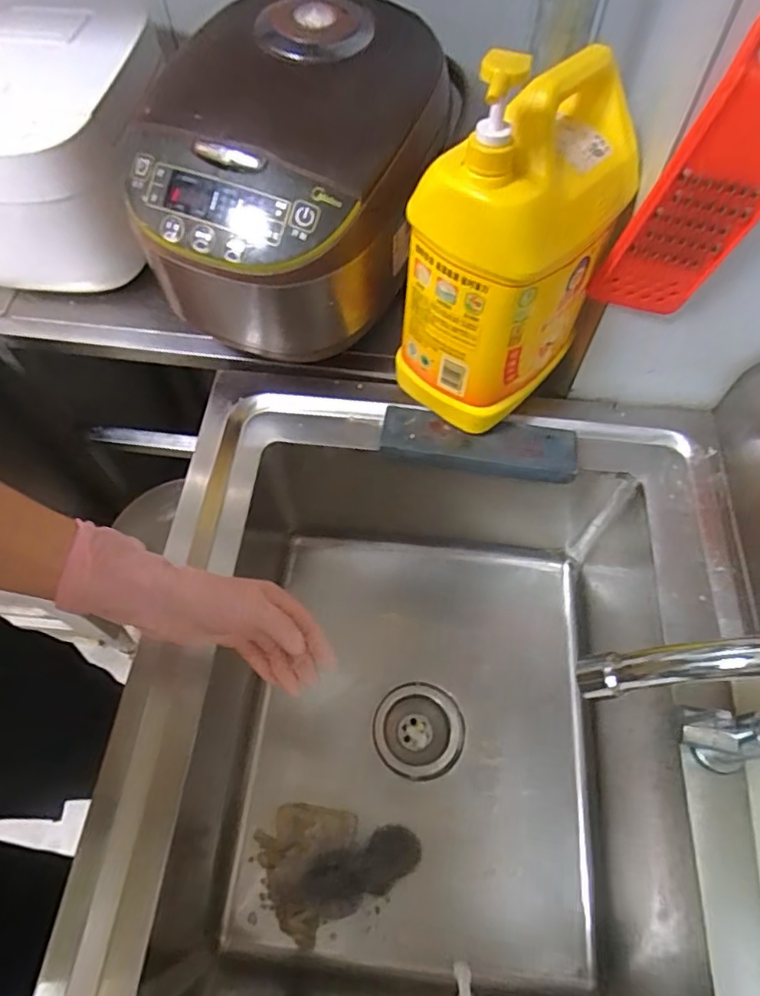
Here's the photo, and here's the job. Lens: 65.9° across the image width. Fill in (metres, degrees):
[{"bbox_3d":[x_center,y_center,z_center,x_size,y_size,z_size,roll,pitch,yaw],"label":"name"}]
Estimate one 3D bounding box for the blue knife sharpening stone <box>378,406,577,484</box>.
[{"bbox_3d":[0.103,-0.056,0.622,0.201,0.032,0.057,8,61,5],"label":"blue knife sharpening stone"}]

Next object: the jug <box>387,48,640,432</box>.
[{"bbox_3d":[0.126,-0.227,0.529,0.130,0.259,0.212,36,67,18],"label":"jug"}]

